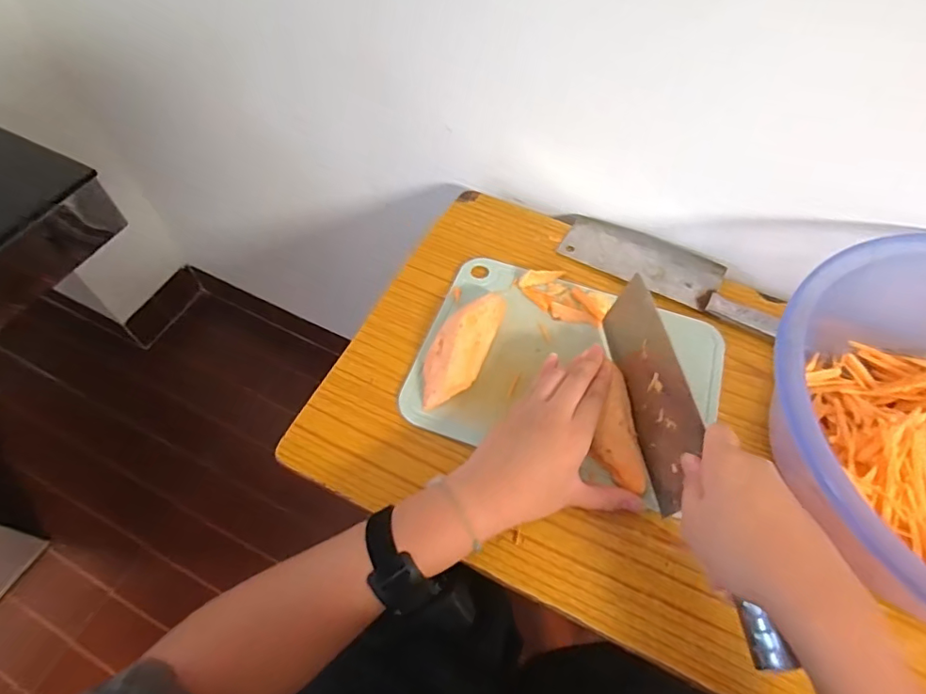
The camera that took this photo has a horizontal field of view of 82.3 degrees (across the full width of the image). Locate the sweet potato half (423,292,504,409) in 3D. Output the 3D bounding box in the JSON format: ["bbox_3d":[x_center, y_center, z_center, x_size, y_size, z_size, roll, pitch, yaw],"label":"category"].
[{"bbox_3d":[-0.001,-0.002,0.529,0.052,0.037,0.141,20,60,10],"label":"sweet potato half"}]

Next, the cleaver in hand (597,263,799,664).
[{"bbox_3d":[0.174,0.083,0.438,0.022,0.085,0.316,-4,55,-5],"label":"cleaver in hand"}]

